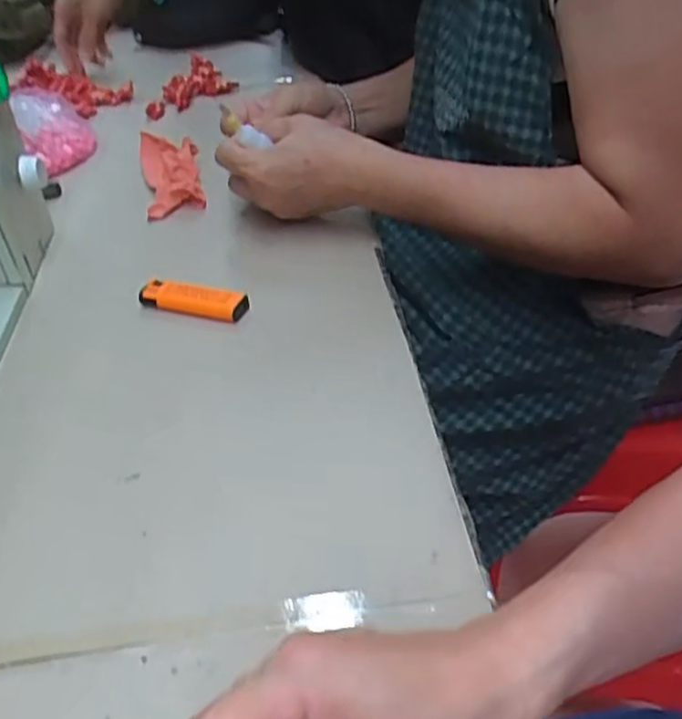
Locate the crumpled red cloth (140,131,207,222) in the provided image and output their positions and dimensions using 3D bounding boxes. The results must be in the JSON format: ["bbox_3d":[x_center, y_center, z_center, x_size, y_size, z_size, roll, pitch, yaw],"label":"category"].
[{"bbox_3d":[-0.160,-0.177,0.687,0.053,0.030,0.121,-12,39,-8],"label":"crumpled red cloth"}]

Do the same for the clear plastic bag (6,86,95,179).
[{"bbox_3d":[-0.301,-0.240,0.757,0.080,0.054,0.103,-20,42,-20],"label":"clear plastic bag"}]

